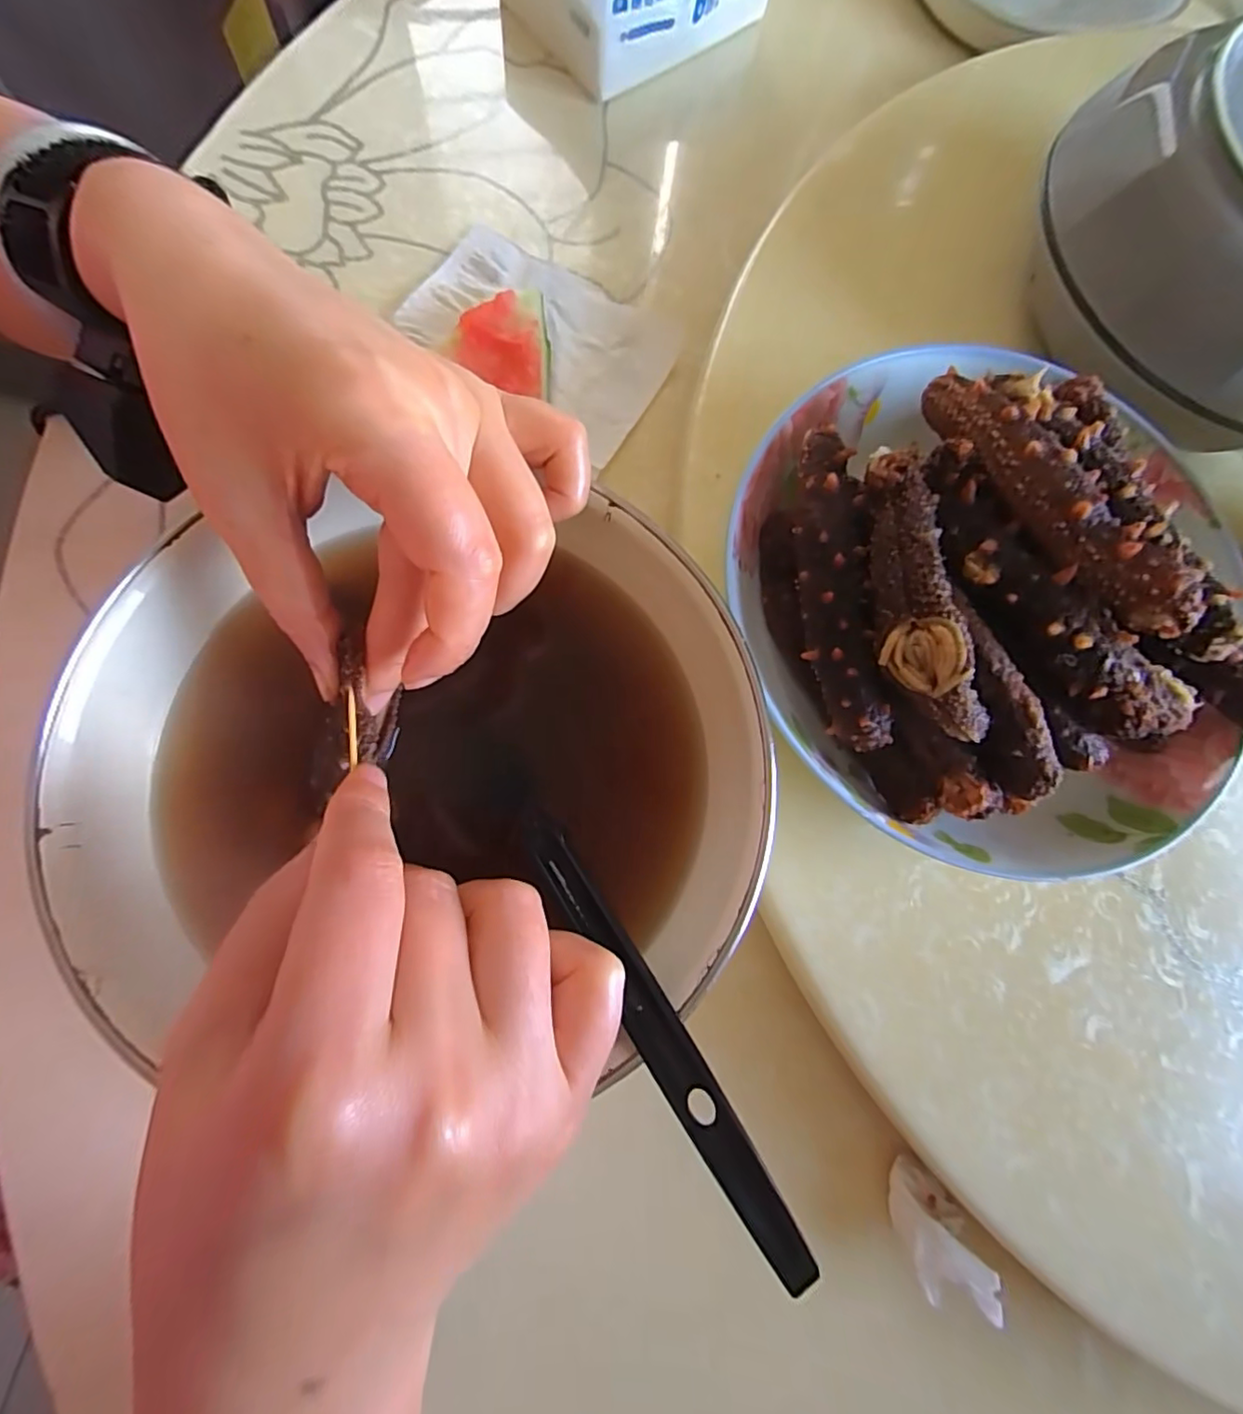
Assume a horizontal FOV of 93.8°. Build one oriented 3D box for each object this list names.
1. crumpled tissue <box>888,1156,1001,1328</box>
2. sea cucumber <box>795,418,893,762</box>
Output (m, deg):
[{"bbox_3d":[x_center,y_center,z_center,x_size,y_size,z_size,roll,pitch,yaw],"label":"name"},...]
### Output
[{"bbox_3d":[0.117,0.198,0.216,0.028,0.026,0.042,-35,84,-12],"label":"crumpled tissue"},{"bbox_3d":[0.072,-0.040,0.195,0.023,0.023,0.106,-2,79,-7],"label":"sea cucumber"}]

